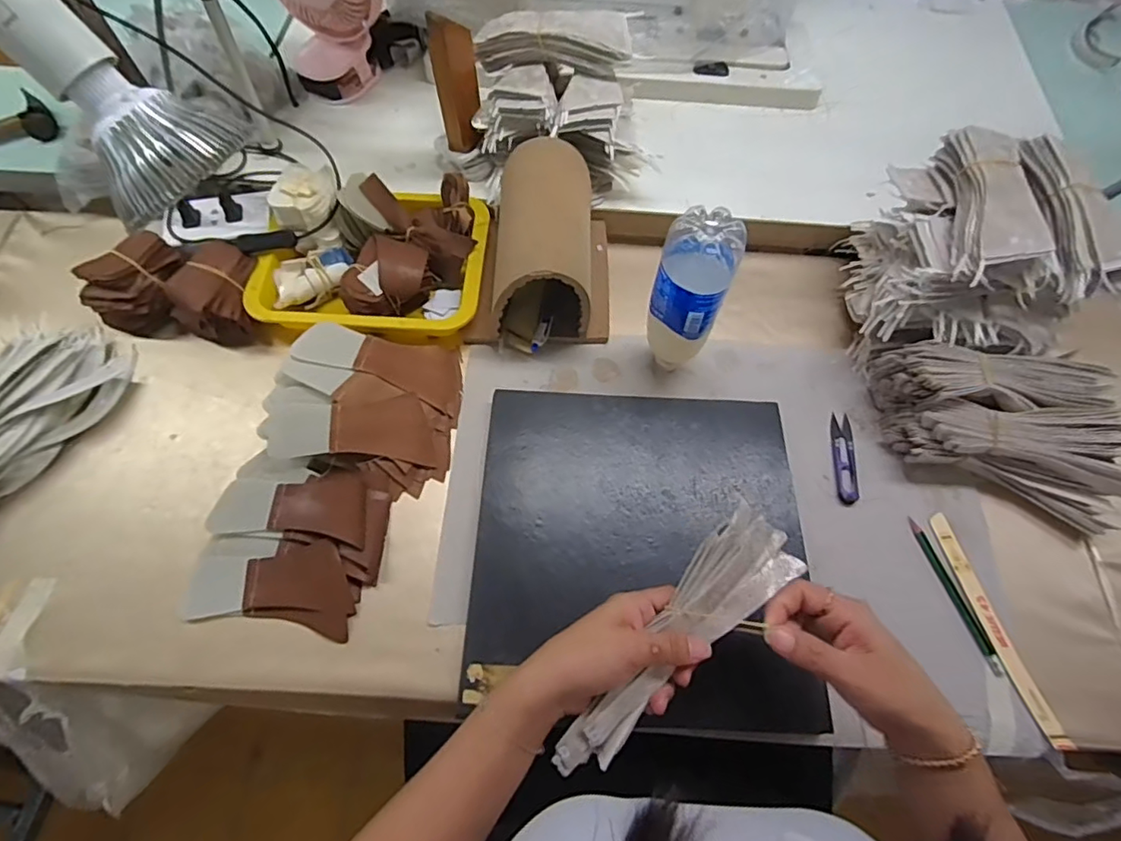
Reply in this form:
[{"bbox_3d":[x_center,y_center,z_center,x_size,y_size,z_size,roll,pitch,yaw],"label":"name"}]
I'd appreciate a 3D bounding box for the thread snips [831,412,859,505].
[{"bbox_3d":[0.296,0.038,0.577,0.022,0.007,0.098,6,66,1],"label":"thread snips"}]

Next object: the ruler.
[{"bbox_3d":[0.397,0.186,0.509,0.021,0.005,0.206,-14,65,-2],"label":"ruler"}]

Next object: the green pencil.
[{"bbox_3d":[0.370,0.162,0.519,0.010,0.005,0.144,-13,67,-8],"label":"green pencil"}]

